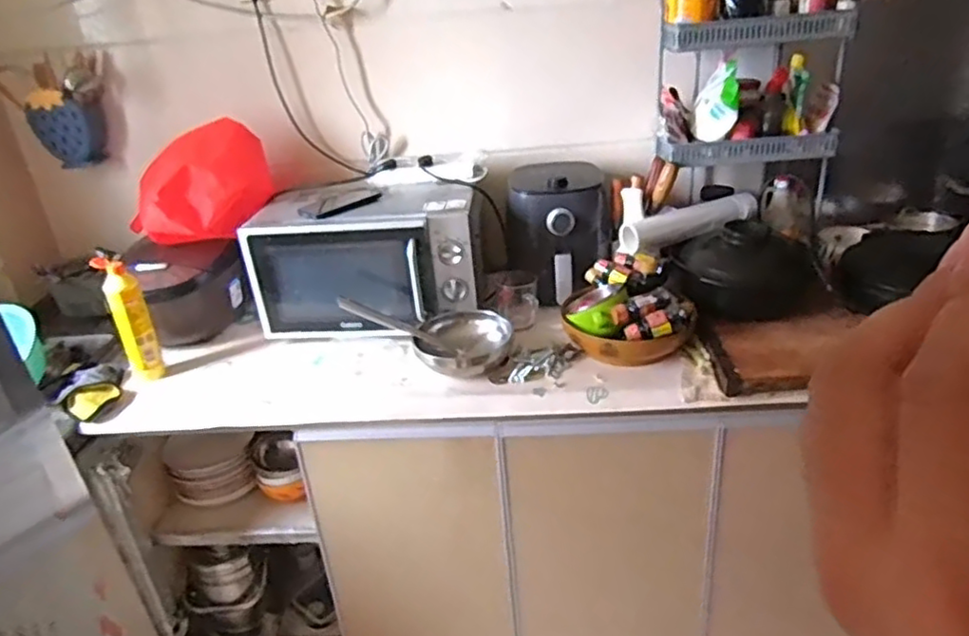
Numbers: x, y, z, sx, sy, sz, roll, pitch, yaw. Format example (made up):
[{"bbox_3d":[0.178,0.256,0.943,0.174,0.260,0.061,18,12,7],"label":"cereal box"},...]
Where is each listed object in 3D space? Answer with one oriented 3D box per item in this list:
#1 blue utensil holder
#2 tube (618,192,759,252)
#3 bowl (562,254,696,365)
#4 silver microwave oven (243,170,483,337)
[{"bbox_3d":[-0.909,-0.411,1.444,0.138,0.158,0.089,-20,30,-26],"label":"blue utensil holder"},{"bbox_3d":[0.409,-0.189,1.288,0.295,0.054,0.060,-13,27,-13],"label":"tube"},{"bbox_3d":[0.257,-0.022,1.207,0.227,0.123,0.224,-3,27,6],"label":"bowl"},{"bbox_3d":[-0.230,-0.124,1.350,0.441,0.238,0.298,-3,26,5],"label":"silver microwave oven"}]

